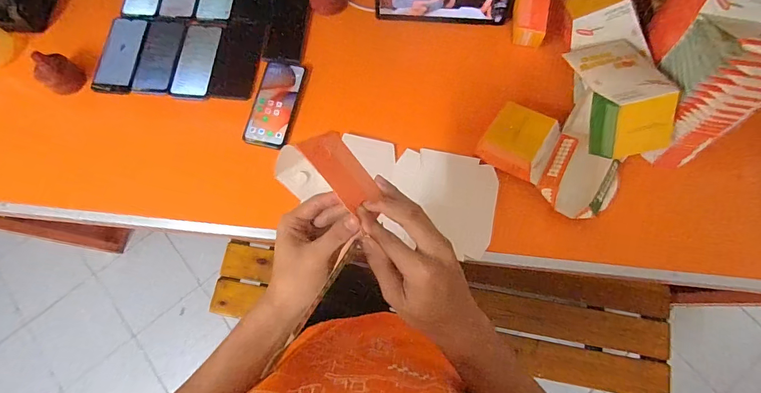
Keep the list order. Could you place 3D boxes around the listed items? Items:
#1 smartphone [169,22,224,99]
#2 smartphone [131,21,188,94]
[{"bbox_3d":[-0.357,-0.264,0.758,0.073,0.017,0.162,5,74,2],"label":"smartphone"},{"bbox_3d":[-0.432,-0.271,0.758,0.078,0.014,0.158,5,74,2],"label":"smartphone"}]

